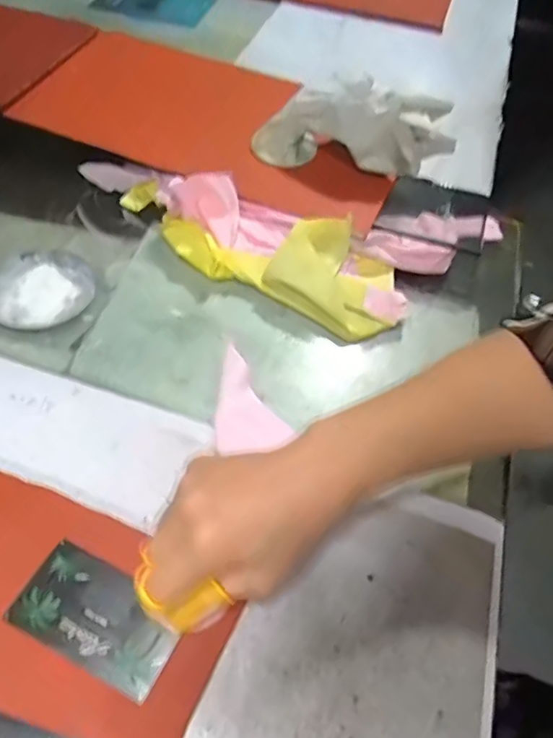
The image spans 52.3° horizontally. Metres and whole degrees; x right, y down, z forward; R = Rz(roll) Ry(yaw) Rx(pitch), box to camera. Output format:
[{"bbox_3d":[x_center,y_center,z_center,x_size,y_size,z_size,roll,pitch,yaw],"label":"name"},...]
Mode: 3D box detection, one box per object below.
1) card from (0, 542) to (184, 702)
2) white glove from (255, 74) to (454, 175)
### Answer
[{"bbox_3d":[-0.094,0.130,0.297,0.086,0.004,0.047,25,54,13],"label":"card"},{"bbox_3d":[0.065,-0.219,0.508,0.174,0.071,0.044,7,51,15],"label":"white glove"}]

